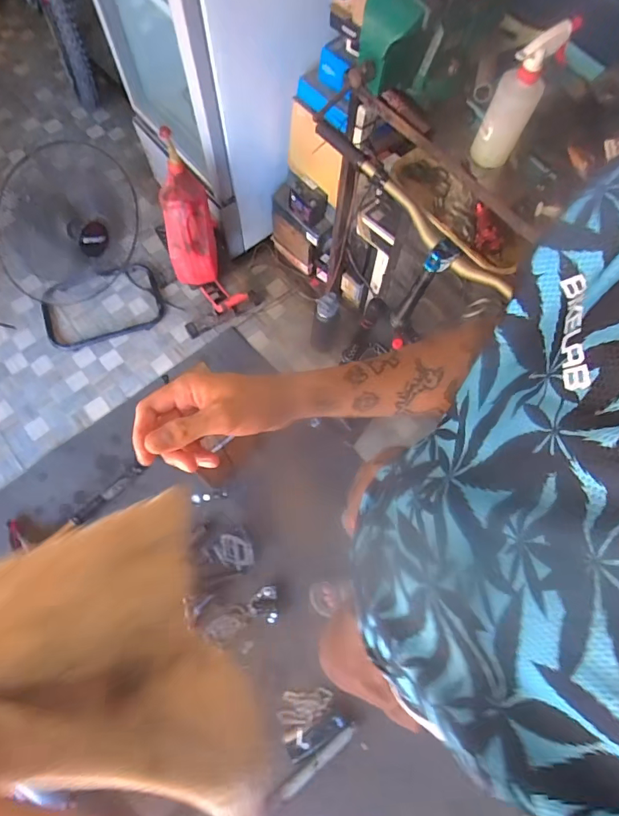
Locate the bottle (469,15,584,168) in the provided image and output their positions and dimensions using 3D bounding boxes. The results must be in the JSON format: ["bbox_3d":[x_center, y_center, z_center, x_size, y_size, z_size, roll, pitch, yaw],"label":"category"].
[{"bbox_3d":[0.354,-0.528,0.769,0.079,0.222,0.078,25,72,6],"label":"bottle"}]

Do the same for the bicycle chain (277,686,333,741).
[{"bbox_3d":[-0.014,0.876,1.328,0.168,0.027,0.104,-23,73,-10],"label":"bicycle chain"}]

